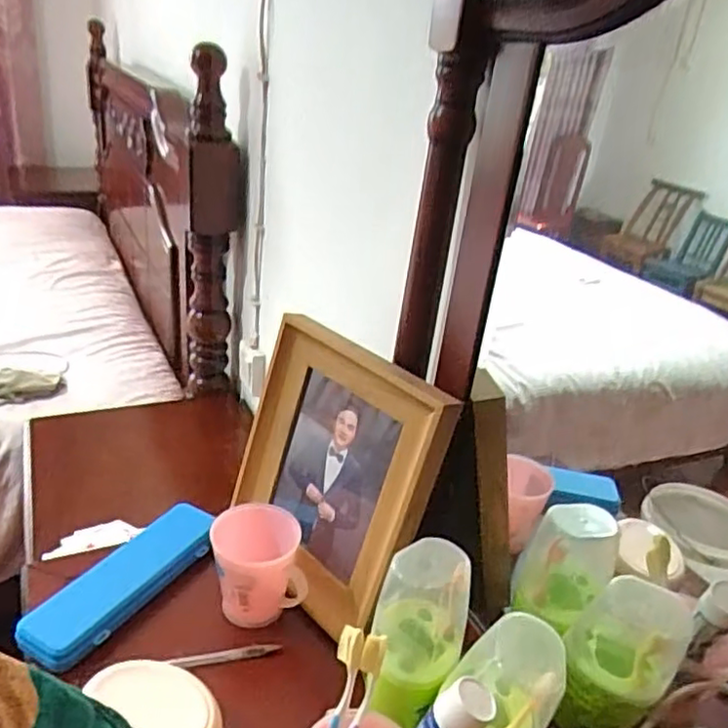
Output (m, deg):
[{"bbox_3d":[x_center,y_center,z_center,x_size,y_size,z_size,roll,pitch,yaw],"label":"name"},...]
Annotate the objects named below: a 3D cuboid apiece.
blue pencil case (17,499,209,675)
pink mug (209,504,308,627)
[{"bbox_3d":[-0.269,0.243,0.732,0.071,0.030,0.222,28,50,36],"label":"blue pencil case"},{"bbox_3d":[-0.119,0.221,0.716,0.096,0.097,0.090,-1,27,-16],"label":"pink mug"}]

